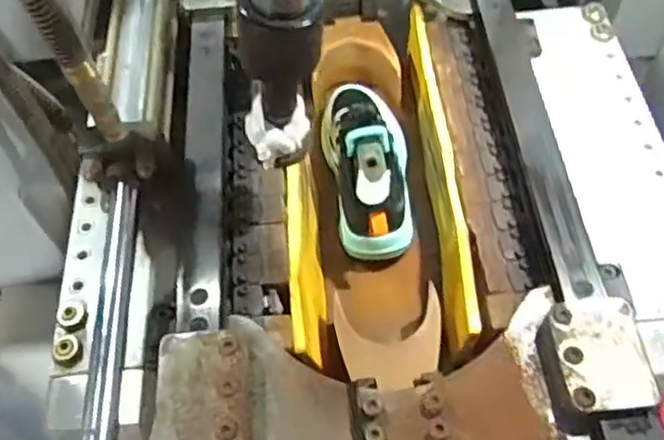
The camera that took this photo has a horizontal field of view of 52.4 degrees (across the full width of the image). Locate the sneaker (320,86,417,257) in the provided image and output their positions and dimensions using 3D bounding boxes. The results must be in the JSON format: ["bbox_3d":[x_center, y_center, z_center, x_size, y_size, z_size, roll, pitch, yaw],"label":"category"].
[{"bbox_3d":[0.036,-0.069,0.670,0.087,0.104,0.207,-6,58,0],"label":"sneaker"}]

